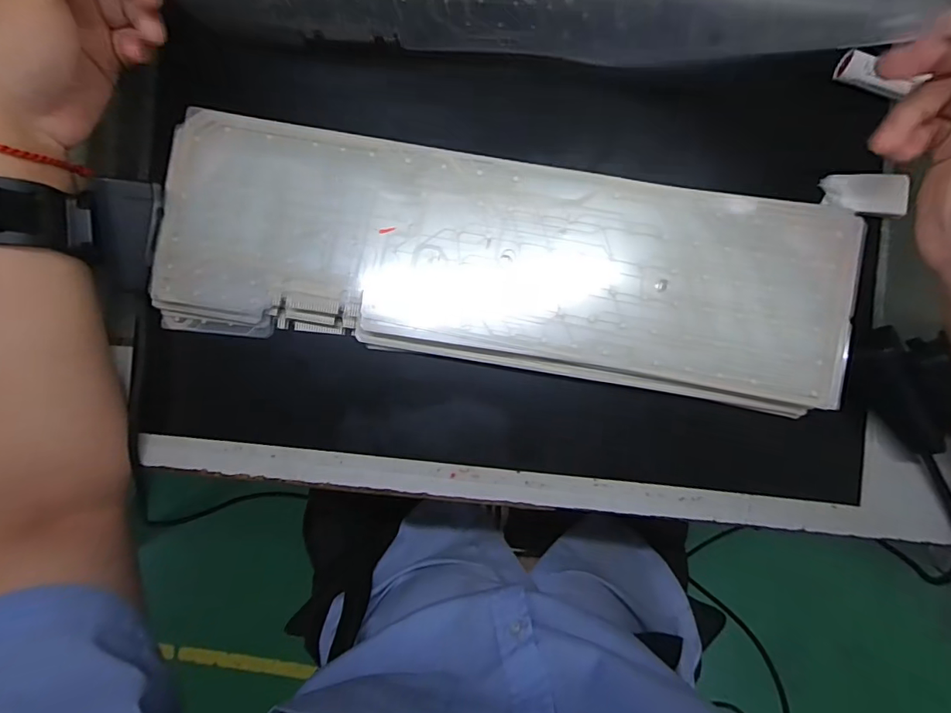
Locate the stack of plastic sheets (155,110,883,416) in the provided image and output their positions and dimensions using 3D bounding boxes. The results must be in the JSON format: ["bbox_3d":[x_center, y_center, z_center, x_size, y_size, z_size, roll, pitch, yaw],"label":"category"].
[{"bbox_3d":[0.008,-0.058,0.304,0.414,0.029,0.126,9,90,4],"label":"stack of plastic sheets"}]

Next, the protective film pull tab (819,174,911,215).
[{"bbox_3d":[0.237,-0.098,0.295,0.046,0.012,0.024,3,89,4],"label":"protective film pull tab"}]

